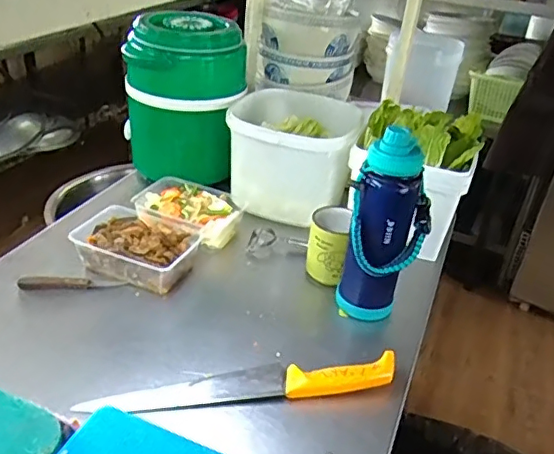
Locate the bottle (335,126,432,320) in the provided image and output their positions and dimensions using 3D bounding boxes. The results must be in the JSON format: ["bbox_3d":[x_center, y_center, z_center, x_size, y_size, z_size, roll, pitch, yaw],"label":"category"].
[{"bbox_3d":[0.142,0.015,0.752,0.099,0.271,0.071,14,31,14],"label":"bottle"}]

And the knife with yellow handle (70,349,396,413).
[{"bbox_3d":[-0.037,0.182,0.674,0.363,0.031,0.054,-1,31,-12],"label":"knife with yellow handle"}]

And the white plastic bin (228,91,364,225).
[{"bbox_3d":[0.028,-0.126,1.029,0.217,0.170,0.195,12,31,10],"label":"white plastic bin"}]

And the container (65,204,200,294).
[{"bbox_3d":[-0.207,0.034,0.860,0.167,0.058,0.123,16,32,16],"label":"container"}]

